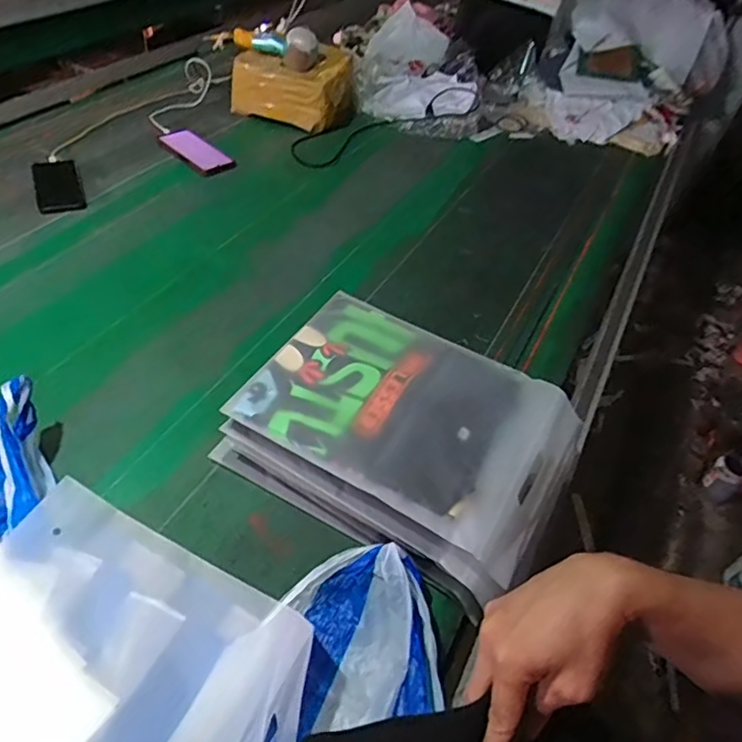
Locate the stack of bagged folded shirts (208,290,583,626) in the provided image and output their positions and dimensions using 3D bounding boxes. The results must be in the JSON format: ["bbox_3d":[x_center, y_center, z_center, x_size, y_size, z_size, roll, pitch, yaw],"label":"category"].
[{"bbox_3d":[0.037,0.073,0.678,0.356,0.128,0.240,28,50,16],"label":"stack of bagged folded shirts"}]

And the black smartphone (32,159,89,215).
[{"bbox_3d":[-0.575,-0.341,1.052,0.079,0.014,0.165,-17,52,-20],"label":"black smartphone"}]

